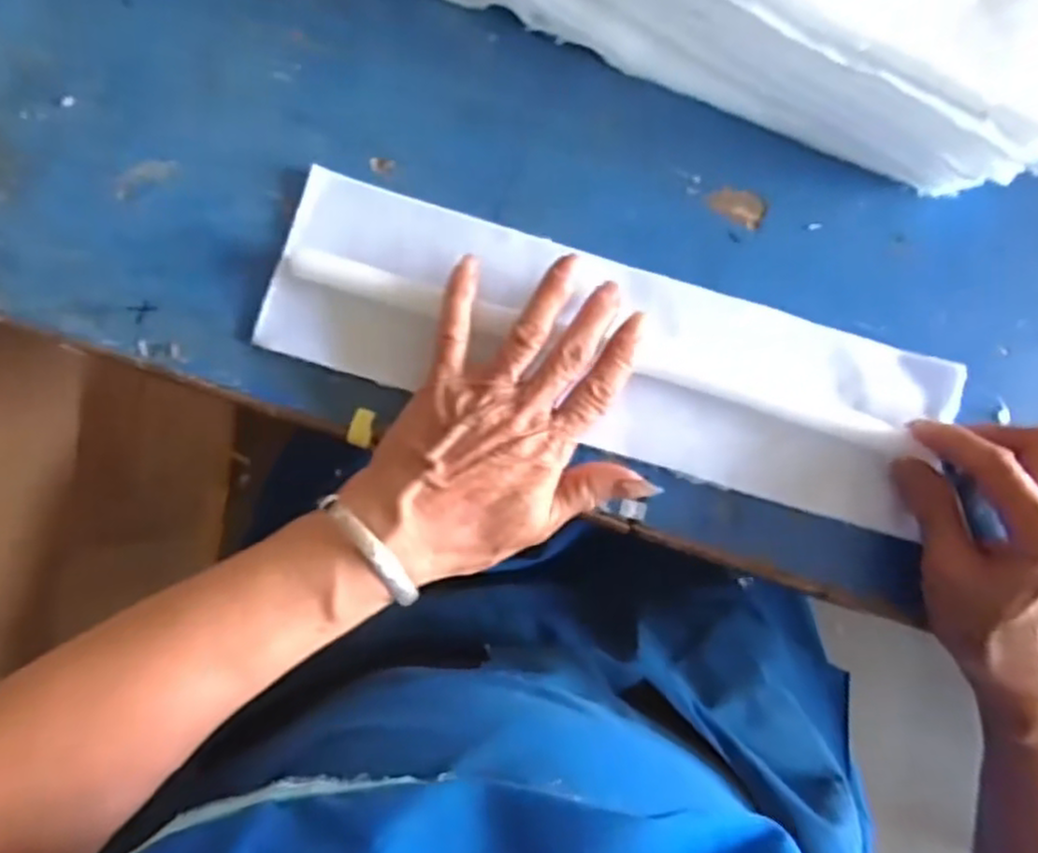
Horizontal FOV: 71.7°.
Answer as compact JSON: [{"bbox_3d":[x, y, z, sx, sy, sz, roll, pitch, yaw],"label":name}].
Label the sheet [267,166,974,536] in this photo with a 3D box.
[{"bbox_3d":[0.048,-0.035,0.349,0.328,0.016,0.092,16,81,-4],"label":"sheet"}]

